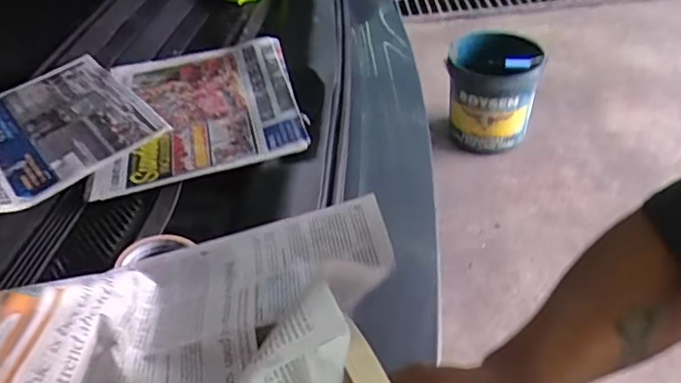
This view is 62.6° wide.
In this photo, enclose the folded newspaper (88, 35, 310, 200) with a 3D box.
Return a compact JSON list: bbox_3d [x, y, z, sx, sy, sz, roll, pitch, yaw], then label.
[{"bbox_3d":[-0.197,-0.124,0.790,0.261,0.018,0.317,-14,41,-5],"label":"folded newspaper"}]

